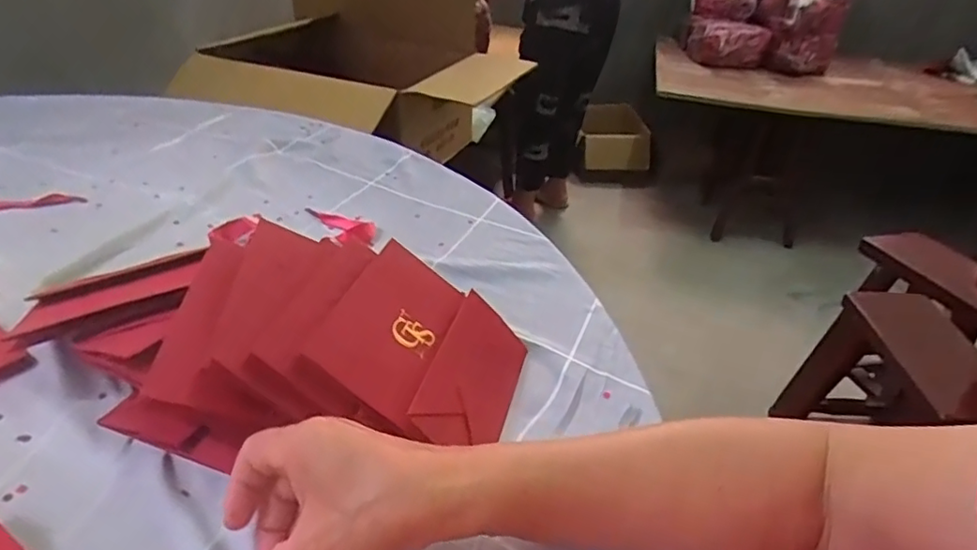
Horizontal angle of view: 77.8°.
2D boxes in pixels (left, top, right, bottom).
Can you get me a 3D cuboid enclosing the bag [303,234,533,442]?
[{"bbox_3d":[-0.039,0.047,0.414,0.130,0.008,0.139,32,33,-3],"label":"bag"}]

